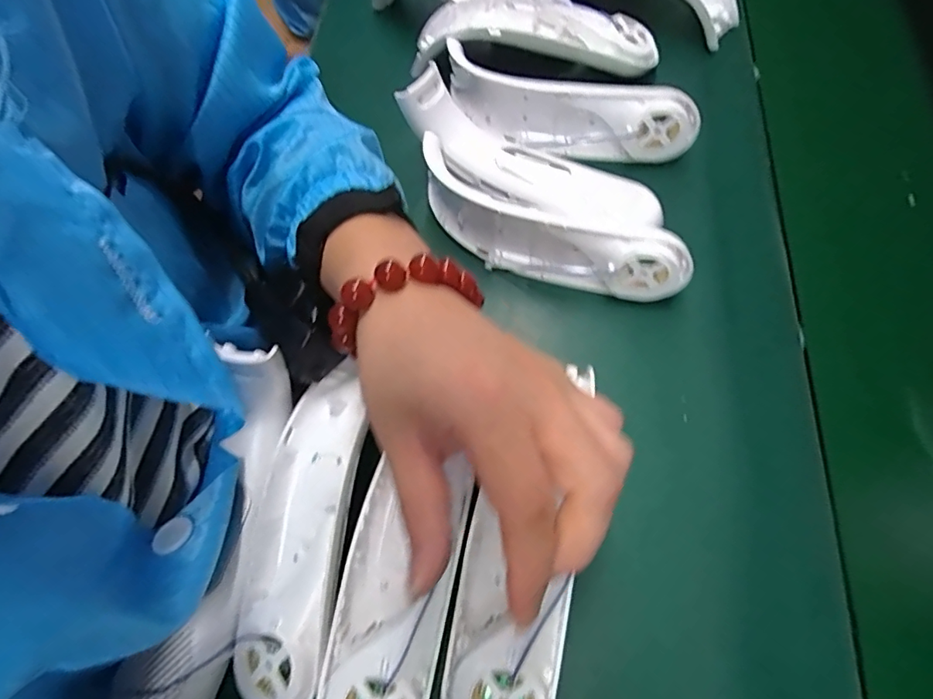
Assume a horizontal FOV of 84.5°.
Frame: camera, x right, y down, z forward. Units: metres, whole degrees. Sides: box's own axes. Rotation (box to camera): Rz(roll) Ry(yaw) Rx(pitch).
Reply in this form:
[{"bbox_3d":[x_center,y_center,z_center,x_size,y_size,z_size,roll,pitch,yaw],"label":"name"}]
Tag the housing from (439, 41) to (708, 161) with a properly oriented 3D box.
[{"bbox_3d":[0.068,-0.183,0.383,0.196,0.038,0.049,24,70,14],"label":"housing"}]

